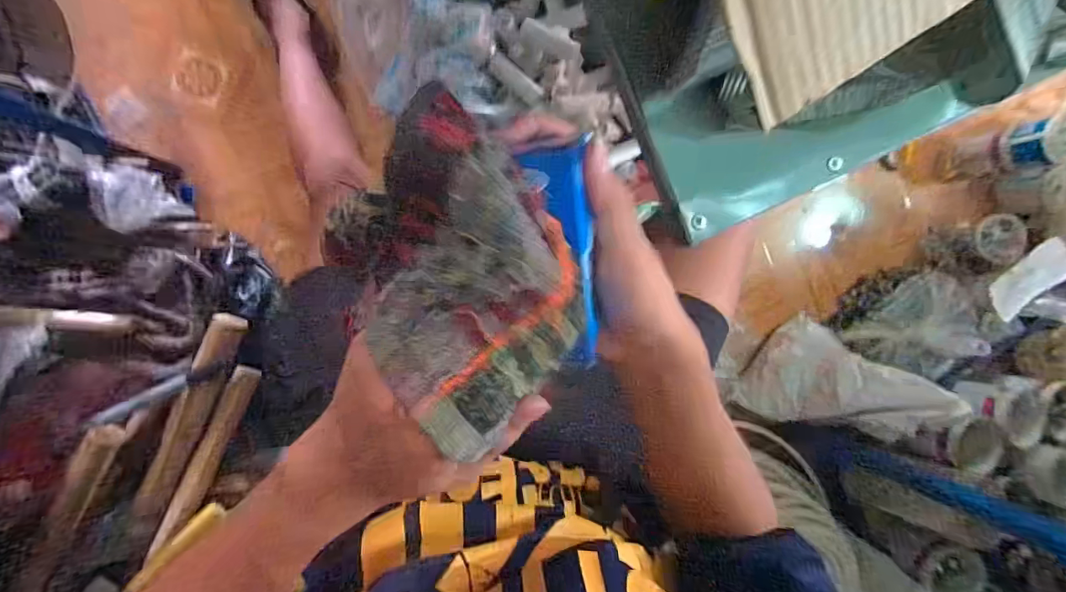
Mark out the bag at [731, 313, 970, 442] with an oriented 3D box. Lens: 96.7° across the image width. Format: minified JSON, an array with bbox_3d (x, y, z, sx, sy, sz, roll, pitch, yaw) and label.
[{"bbox_3d":[0.673,0.188,1.031,0.283,0.271,0.248,16,89,-10],"label":"bag"}]

